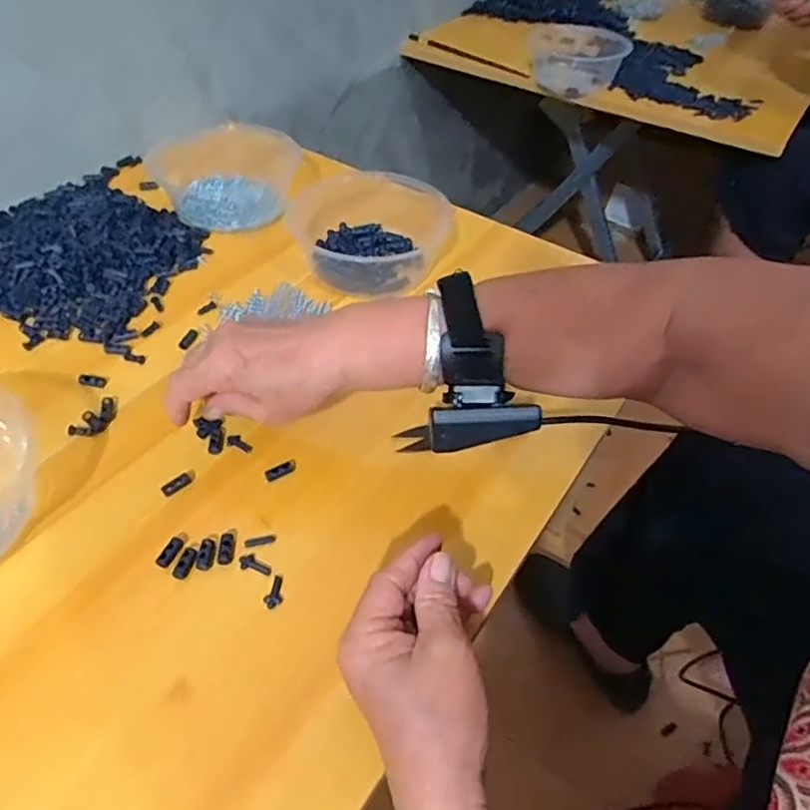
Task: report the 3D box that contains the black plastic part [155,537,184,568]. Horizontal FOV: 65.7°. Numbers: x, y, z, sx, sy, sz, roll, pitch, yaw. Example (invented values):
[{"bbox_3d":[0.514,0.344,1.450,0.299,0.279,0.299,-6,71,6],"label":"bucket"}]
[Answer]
[{"bbox_3d":[-0.140,0.087,0.374,0.009,0.004,0.019,19,48,14],"label":"black plastic part"}]

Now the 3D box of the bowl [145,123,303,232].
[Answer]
[{"bbox_3d":[-0.183,-0.229,0.634,0.134,0.061,0.139,2,46,-2],"label":"bowl"}]

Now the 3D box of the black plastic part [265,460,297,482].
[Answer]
[{"bbox_3d":[-0.082,0.043,0.418,0.022,0.004,0.009,-27,54,-26],"label":"black plastic part"}]

